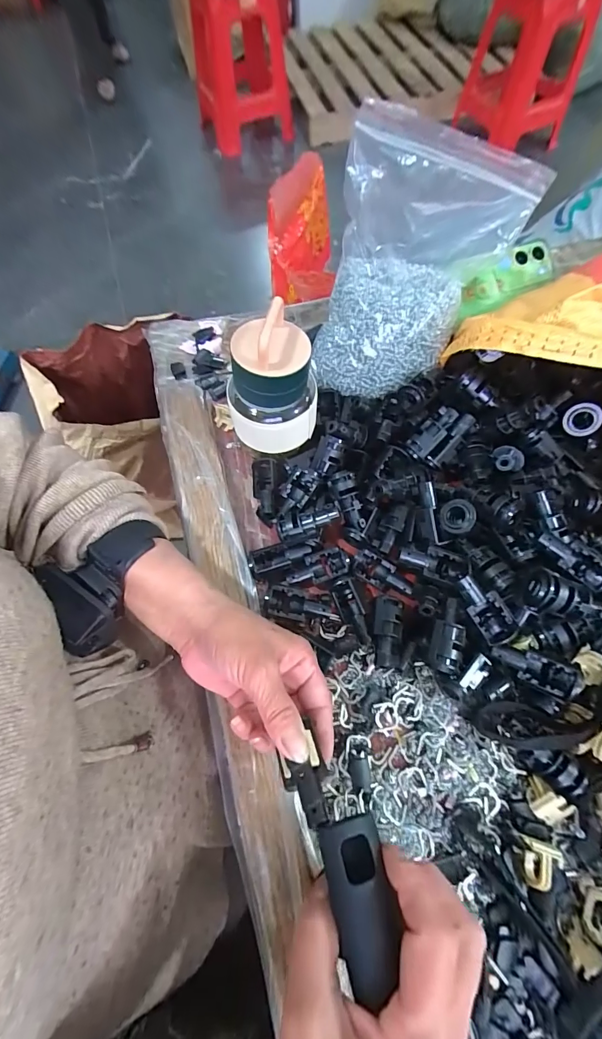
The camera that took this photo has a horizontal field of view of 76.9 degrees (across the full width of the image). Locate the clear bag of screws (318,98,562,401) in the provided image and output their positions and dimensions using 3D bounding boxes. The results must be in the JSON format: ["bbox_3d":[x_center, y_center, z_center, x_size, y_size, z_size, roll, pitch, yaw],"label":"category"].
[{"bbox_3d":[0.101,-0.211,0.321,0.148,0.148,0.156,17,68,10],"label":"clear bag of screws"}]

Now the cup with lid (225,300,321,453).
[{"bbox_3d":[-0.025,-0.109,0.314,0.076,0.108,0.061,-23,67,-7],"label":"cup with lid"}]

